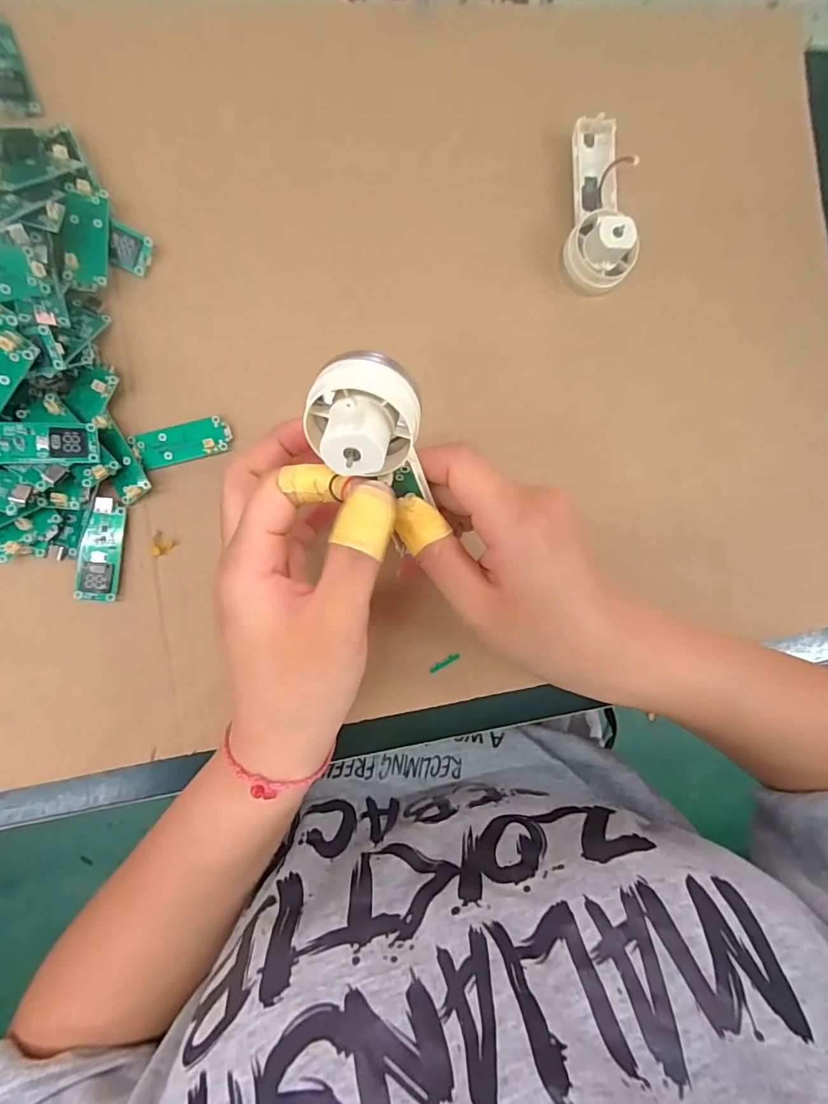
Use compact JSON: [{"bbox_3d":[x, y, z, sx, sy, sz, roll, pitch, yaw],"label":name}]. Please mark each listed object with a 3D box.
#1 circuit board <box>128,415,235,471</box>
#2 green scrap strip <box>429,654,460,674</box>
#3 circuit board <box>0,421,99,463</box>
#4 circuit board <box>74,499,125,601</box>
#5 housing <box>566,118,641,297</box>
[{"bbox_3d":[-0.121,-0.057,0.255,0.047,0.005,0.019,-16,92,-8],"label":"circuit board"},{"bbox_3d":[0.017,0.062,0.272,0.018,0.004,0.004,-28,94,-8],"label":"green scrap strip"},{"bbox_3d":[-0.177,-0.051,0.229,0.051,0.009,0.020,-4,90,-21],"label":"circuit board"},{"bbox_3d":[-0.157,-0.001,0.246,0.017,0.006,0.050,8,88,-8],"label":"circuit board"},{"bbox_3d":[0.109,-0.199,0.279,0.038,0.030,0.095,5,89,-9],"label":"housing"}]

